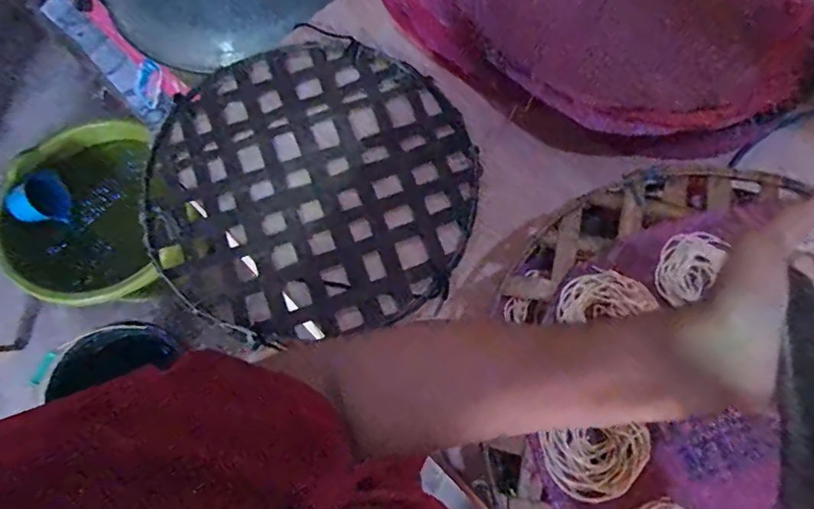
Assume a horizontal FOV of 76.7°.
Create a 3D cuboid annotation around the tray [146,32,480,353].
[{"bbox_3d":[-0.106,-0.087,0.566,0.351,0.014,0.358,-12,73,-2],"label":"tray"}]

